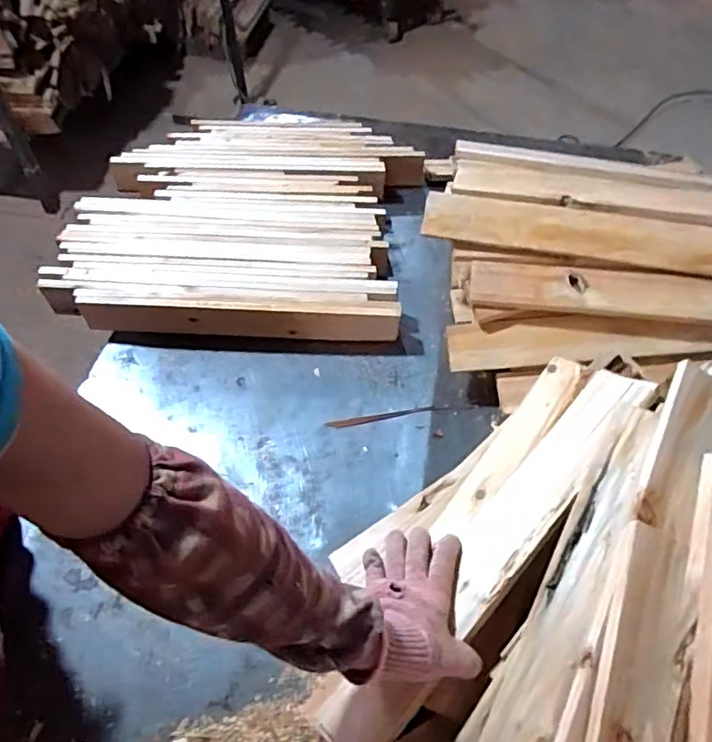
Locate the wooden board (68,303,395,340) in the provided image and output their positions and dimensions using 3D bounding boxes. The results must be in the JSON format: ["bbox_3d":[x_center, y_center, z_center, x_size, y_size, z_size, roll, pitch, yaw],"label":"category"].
[{"bbox_3d":[-0.175,-0.082,0.862,0.478,0.064,0.026,2,55,1],"label":"wooden board"}]

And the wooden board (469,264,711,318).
[{"bbox_3d":[0.426,-0.104,0.771,0.527,0.023,0.071,4,60,7],"label":"wooden board"}]

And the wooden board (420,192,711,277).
[{"bbox_3d":[0.325,-0.199,0.814,0.449,0.018,0.078,9,81,9],"label":"wooden board"}]

